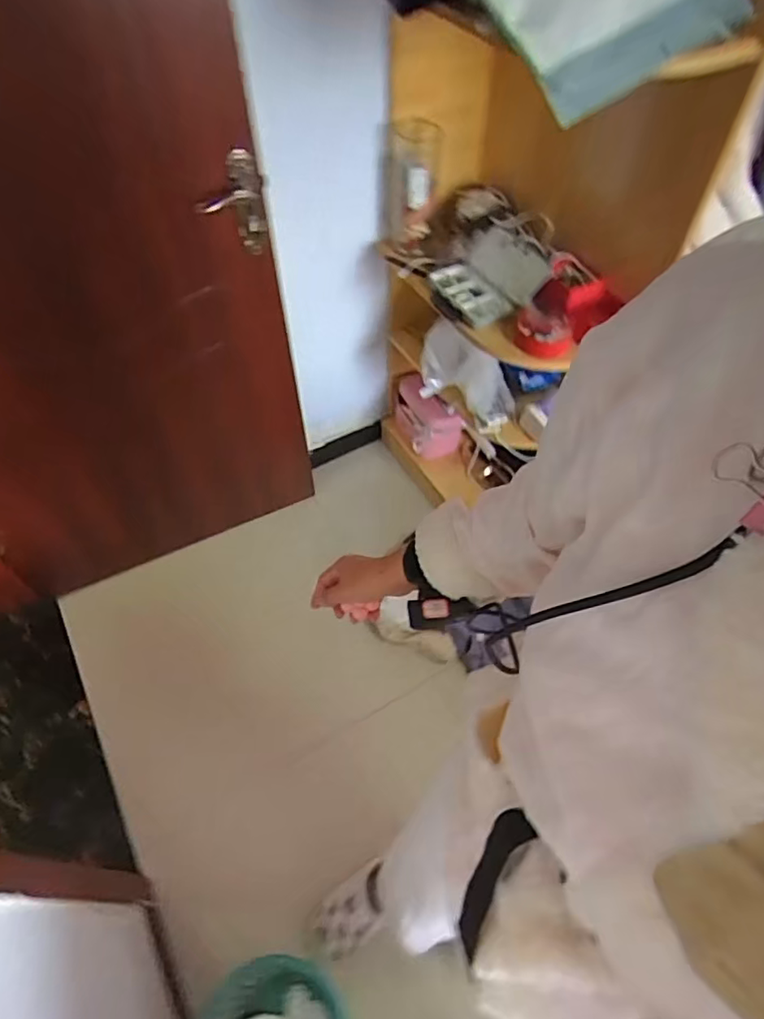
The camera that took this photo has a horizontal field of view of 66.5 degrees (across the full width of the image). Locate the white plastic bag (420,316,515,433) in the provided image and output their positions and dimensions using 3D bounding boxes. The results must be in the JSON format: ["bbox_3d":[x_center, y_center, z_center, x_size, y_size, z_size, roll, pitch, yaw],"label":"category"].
[{"bbox_3d":[0.212,-0.335,1.474,0.275,0.161,0.095,39,64,24],"label":"white plastic bag"}]

